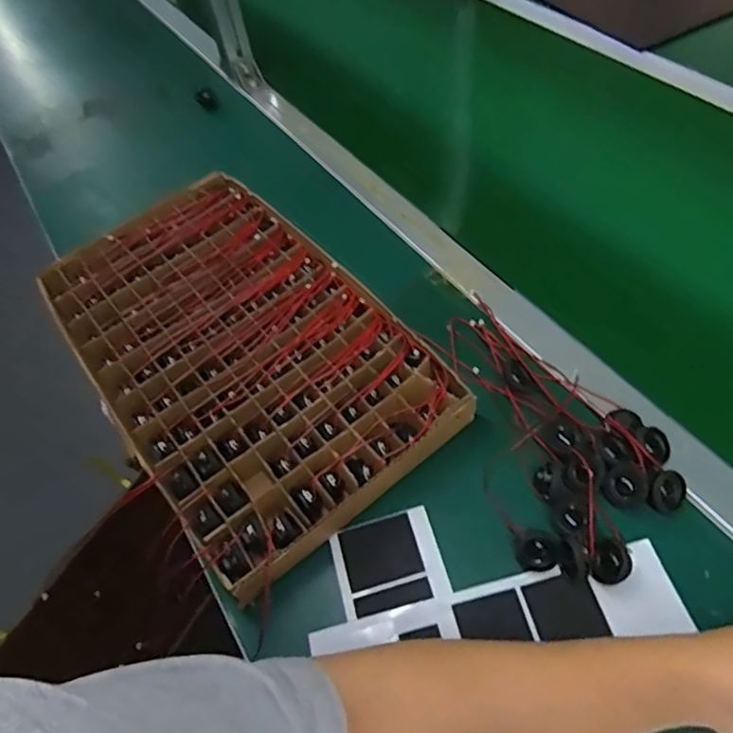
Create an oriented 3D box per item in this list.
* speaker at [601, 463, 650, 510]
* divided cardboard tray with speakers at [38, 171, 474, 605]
[{"bbox_3d":[0.204,0.094,0.451,0.030,0.010,0.034,28,83,26],"label":"speaker"},{"bbox_3d":[-0.130,-0.032,0.558,0.252,0.043,0.436,-36,57,-16],"label":"divided cardboard tray with speakers"}]

